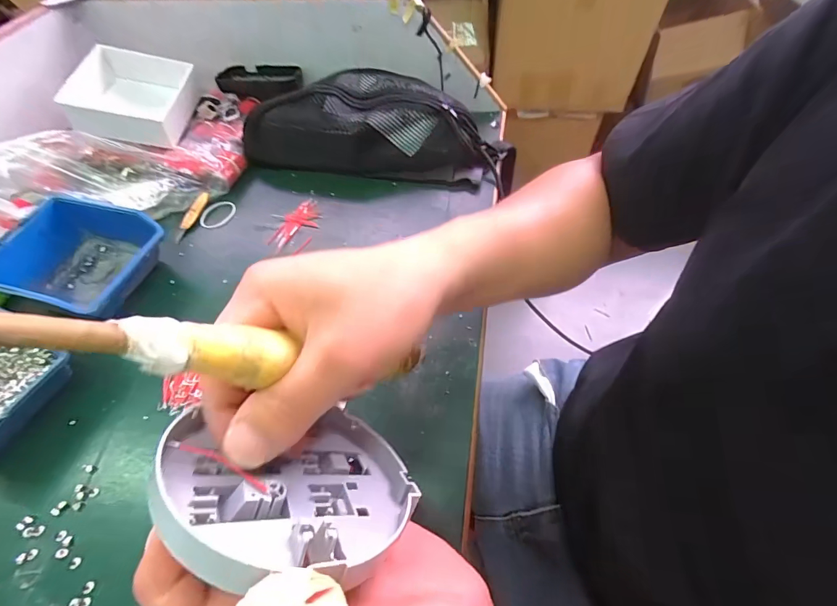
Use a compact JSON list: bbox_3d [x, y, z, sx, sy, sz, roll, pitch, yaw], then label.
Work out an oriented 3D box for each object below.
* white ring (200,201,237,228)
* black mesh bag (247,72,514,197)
[{"bbox_3d":[-0.235,-0.104,0.450,0.044,0.007,0.044,-34,58,-20],"label":"white ring"},{"bbox_3d":[-0.040,-0.227,0.472,0.321,0.079,0.143,10,55,11],"label":"black mesh bag"}]

